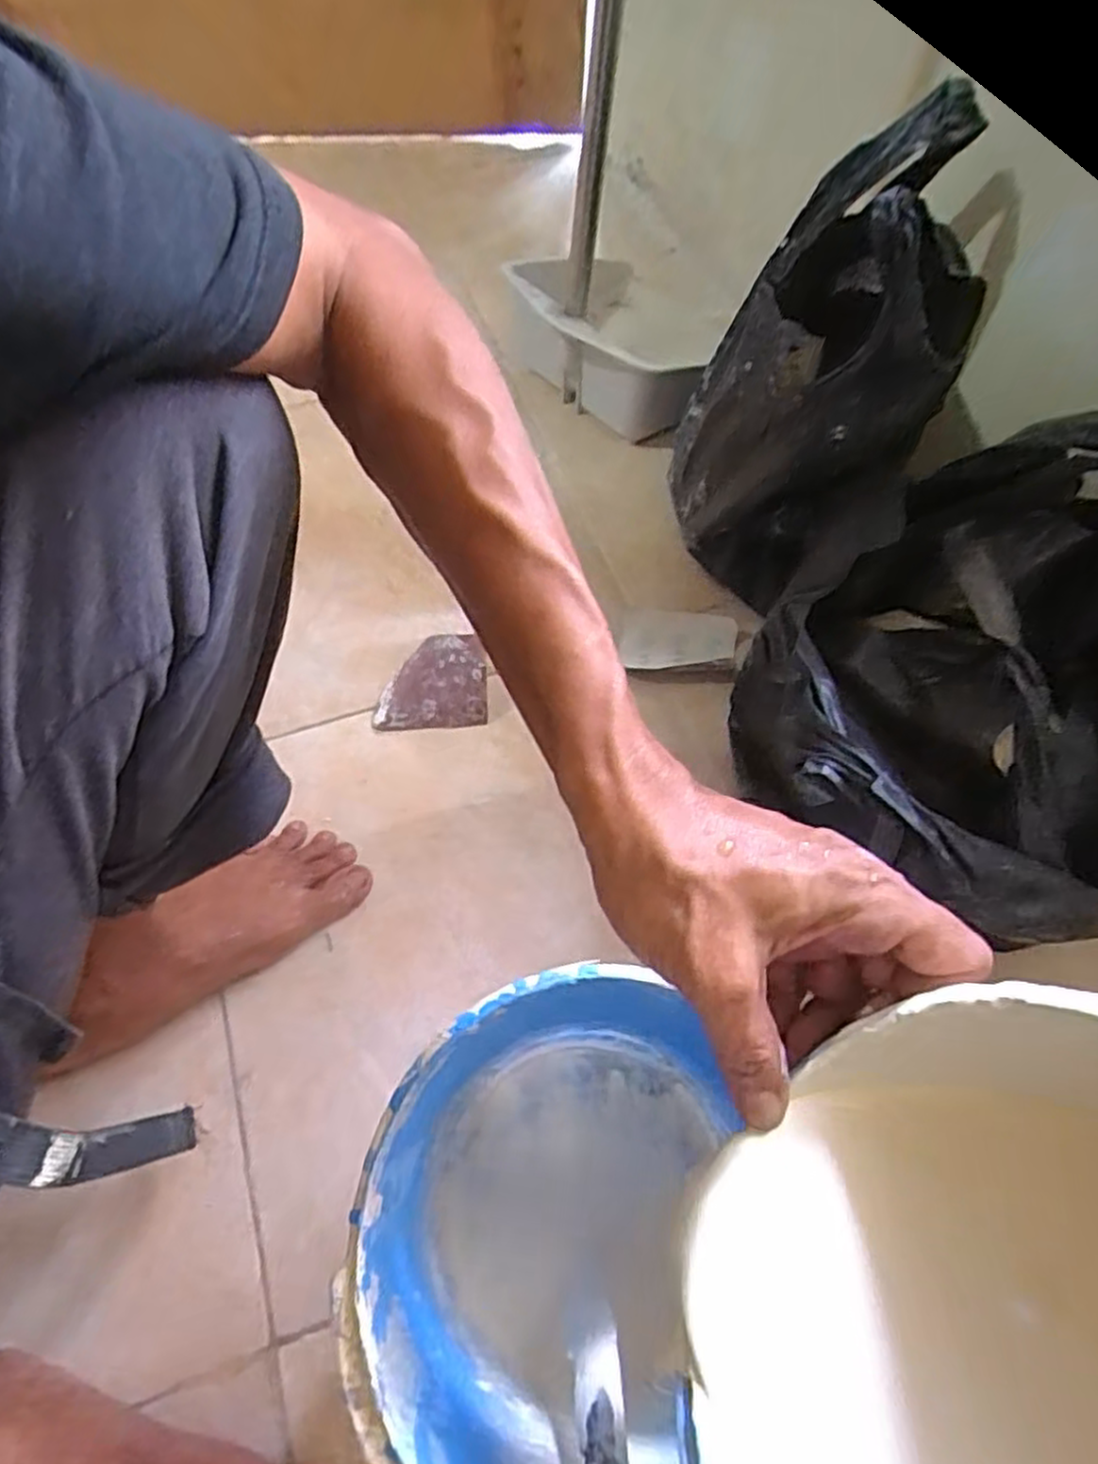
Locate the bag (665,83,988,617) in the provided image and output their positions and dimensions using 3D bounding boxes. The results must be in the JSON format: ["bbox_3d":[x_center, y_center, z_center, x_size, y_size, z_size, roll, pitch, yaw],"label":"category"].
[{"bbox_3d":[0.193,-0.257,0.582,0.160,0.322,0.238,11,62,5],"label":"bag"}]

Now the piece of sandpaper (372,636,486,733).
[{"bbox_3d":[-0.101,-0.041,0.619,0.096,0.010,0.075,-3,100,6],"label":"piece of sandpaper"}]

